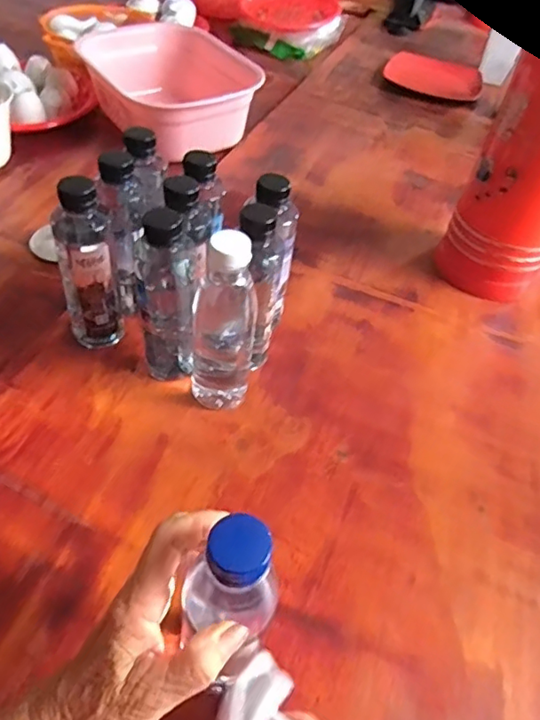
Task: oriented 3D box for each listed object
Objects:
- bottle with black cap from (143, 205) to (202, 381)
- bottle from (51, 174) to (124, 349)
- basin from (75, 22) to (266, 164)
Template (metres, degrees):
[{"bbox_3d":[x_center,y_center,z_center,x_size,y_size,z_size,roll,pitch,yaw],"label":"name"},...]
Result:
[{"bbox_3d":[-0.093,-0.054,0.510,0.053,0.176,0.060,-2,49,-9],"label":"bottle with black cap"},{"bbox_3d":[-0.176,-0.082,0.537,0.051,0.187,0.054,-14,52,-19],"label":"bottle"},{"bbox_3d":[-0.170,-0.456,0.926,0.208,0.102,0.293,-22,55,-24],"label":"basin"}]

